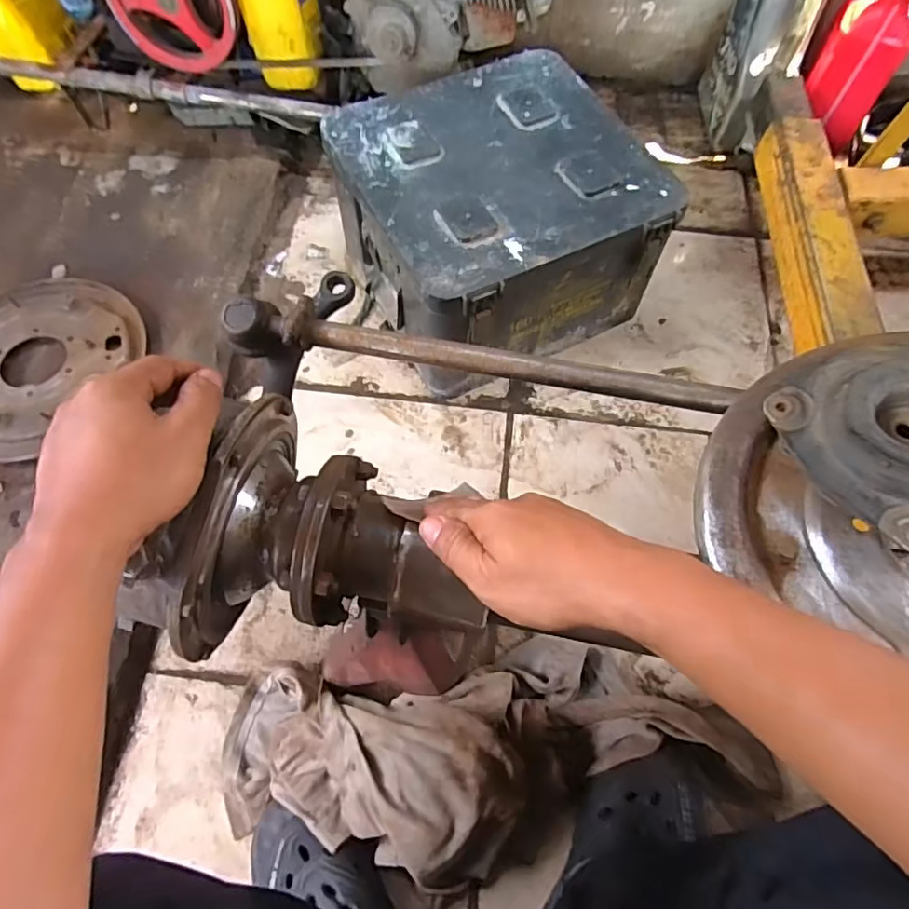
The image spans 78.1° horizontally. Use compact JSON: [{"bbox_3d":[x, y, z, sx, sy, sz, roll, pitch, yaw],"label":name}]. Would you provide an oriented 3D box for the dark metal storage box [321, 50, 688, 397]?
[{"bbox_3d":[0.057,-0.331,0.833,0.363,0.241,0.354,-25,67,-12],"label":"dark metal storage box"}]

